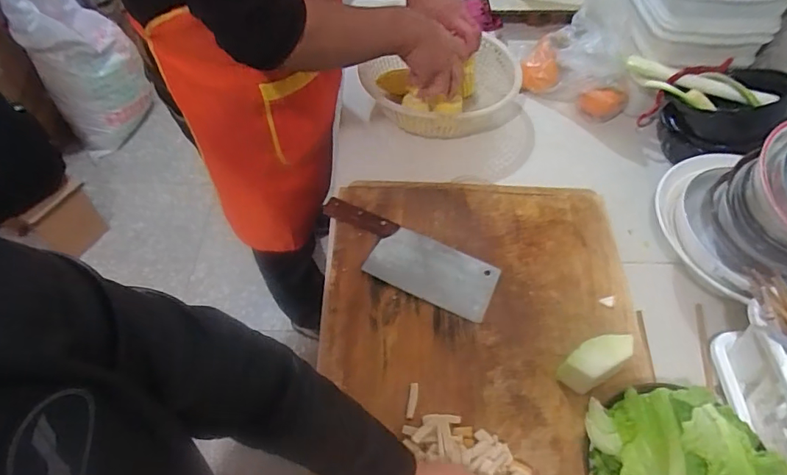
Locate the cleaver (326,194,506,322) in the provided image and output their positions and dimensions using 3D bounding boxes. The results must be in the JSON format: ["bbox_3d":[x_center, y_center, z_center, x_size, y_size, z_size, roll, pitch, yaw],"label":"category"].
[{"bbox_3d":[0.011,0.028,0.787,0.300,0.015,0.101,22,55,16],"label":"cleaver"}]

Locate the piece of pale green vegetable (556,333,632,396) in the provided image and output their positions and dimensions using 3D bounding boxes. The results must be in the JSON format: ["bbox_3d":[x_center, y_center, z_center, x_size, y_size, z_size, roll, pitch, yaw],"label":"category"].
[{"bbox_3d":[0.259,0.161,0.657,0.095,0.060,0.049,-28,57,-20],"label":"piece of pale green vegetable"}]

